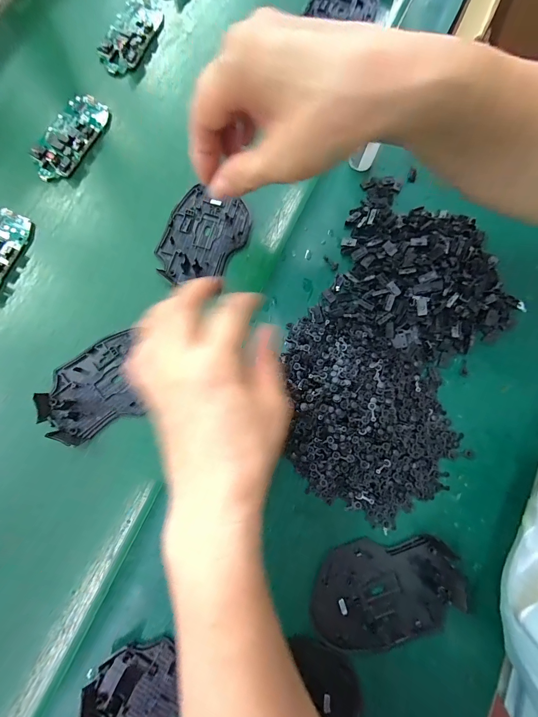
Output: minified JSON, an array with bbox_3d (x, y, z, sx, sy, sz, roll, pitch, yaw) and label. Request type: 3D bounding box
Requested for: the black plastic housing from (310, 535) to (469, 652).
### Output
[{"bbox_3d":[0.092,0.182,0.238,0.116,0.008,0.074,-2,79,-2],"label":"black plastic housing"}]

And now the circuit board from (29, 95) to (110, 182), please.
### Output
[{"bbox_3d":[-0.200,-0.223,0.306,0.047,0.016,0.099,17,81,-1],"label":"circuit board"}]

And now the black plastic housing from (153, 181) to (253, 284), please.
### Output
[{"bbox_3d":[-0.063,-0.114,0.293,0.073,0.007,0.094,20,79,3],"label":"black plastic housing"}]

